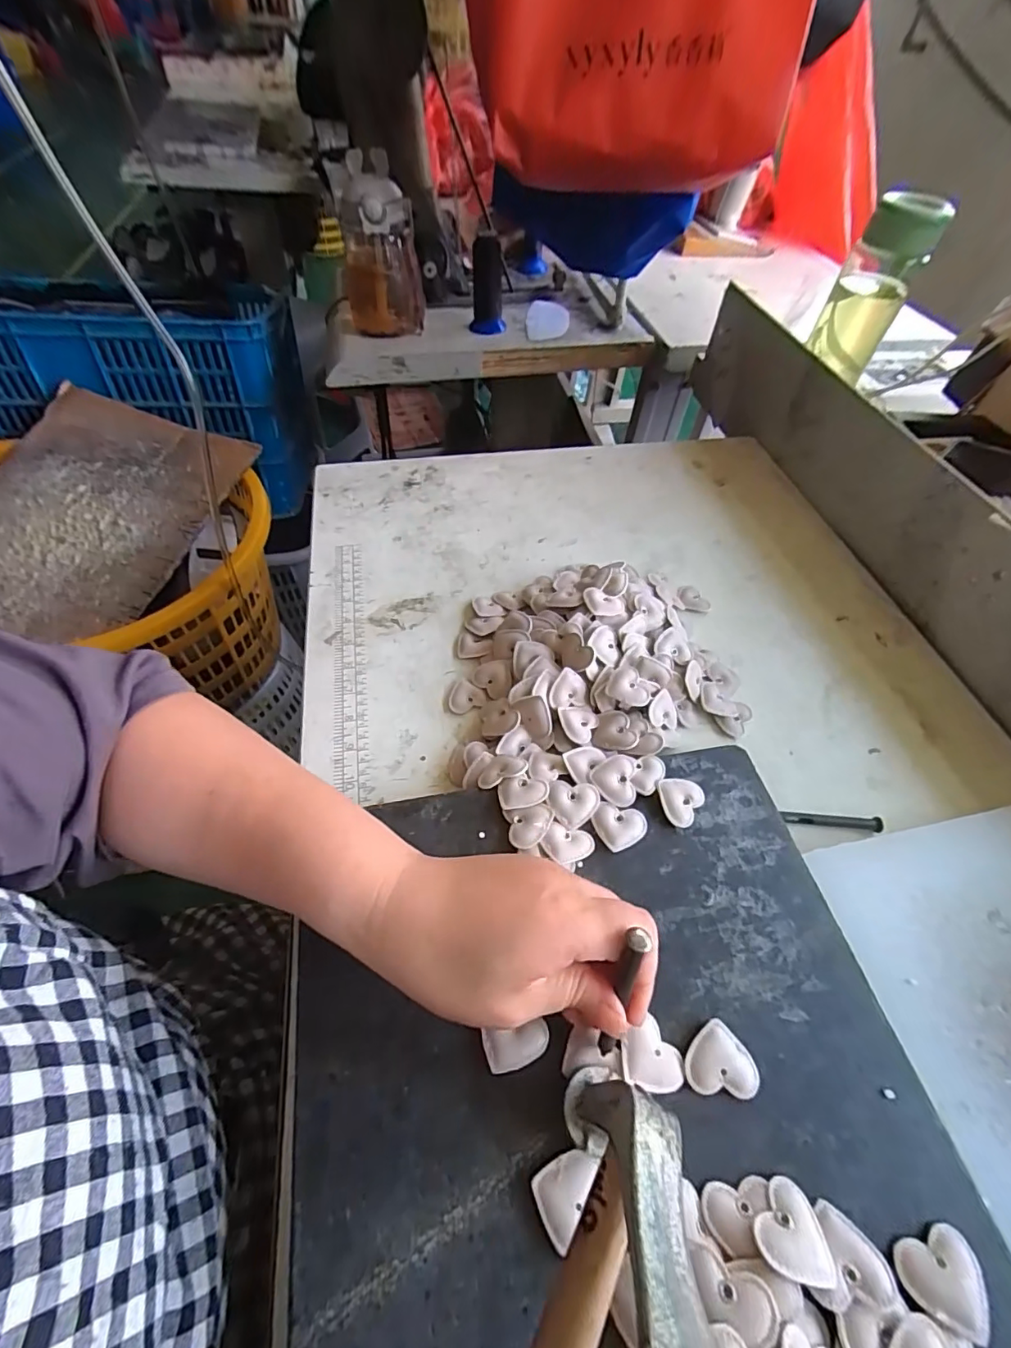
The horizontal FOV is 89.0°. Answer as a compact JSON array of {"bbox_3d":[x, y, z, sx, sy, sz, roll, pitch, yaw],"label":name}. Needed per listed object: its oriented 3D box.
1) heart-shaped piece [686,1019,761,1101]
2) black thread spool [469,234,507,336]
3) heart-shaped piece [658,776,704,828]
[{"bbox_3d":[0.106,0.190,0.254,0.033,0.006,0.029,6,54,1],"label":"heart-shaped piece"},{"bbox_3d":[-0.028,-0.611,0.814,0.055,0.120,0.060,8,55,4],"label":"black thread spool"},{"bbox_3d":[0.115,0.082,0.331,0.030,0.006,0.030,-5,55,-8],"label":"heart-shaped piece"}]

